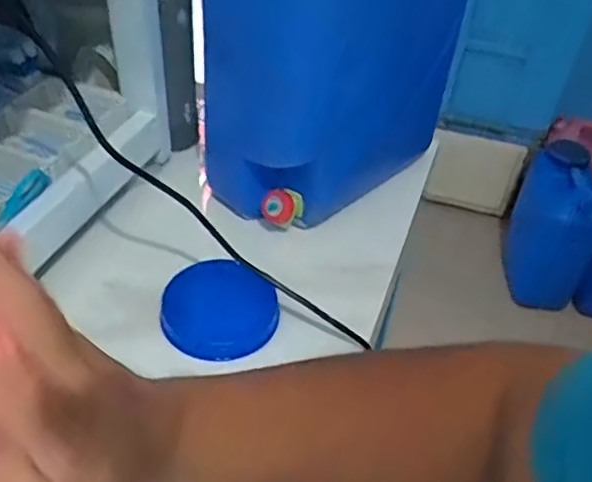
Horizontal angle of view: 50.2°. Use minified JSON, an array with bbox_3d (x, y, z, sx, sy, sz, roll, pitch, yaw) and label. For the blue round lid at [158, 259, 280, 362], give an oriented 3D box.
[{"bbox_3d":[-0.077,0.071,0.635,0.115,0.015,0.100,28,85,16],"label":"blue round lid"}]

